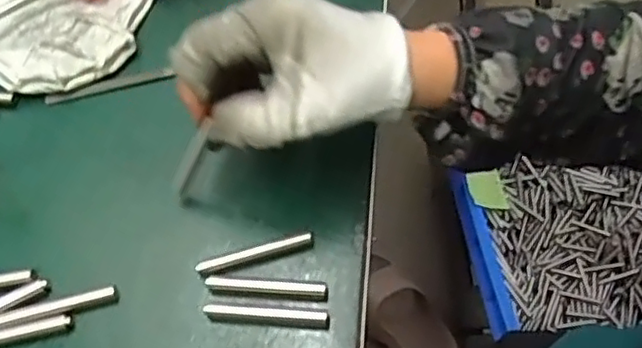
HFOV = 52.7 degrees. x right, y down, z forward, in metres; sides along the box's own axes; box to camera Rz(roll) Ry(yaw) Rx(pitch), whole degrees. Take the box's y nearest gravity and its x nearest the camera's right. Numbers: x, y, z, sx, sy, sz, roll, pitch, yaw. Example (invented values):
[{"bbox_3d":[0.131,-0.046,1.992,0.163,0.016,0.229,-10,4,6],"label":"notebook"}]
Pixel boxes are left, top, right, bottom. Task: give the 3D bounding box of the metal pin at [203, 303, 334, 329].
[{"bbox_3d":[-0.025,0.067,0.306,0.058,0.004,0.008,3,59,5],"label":"metal pin"}]

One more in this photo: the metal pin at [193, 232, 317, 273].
[{"bbox_3d":[-0.032,0.039,0.320,0.058,0.005,0.006,-14,59,-5],"label":"metal pin"}]

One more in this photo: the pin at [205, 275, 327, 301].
[{"bbox_3d":[-0.026,0.054,0.311,0.057,0.005,0.007,3,59,5],"label":"pin"}]

